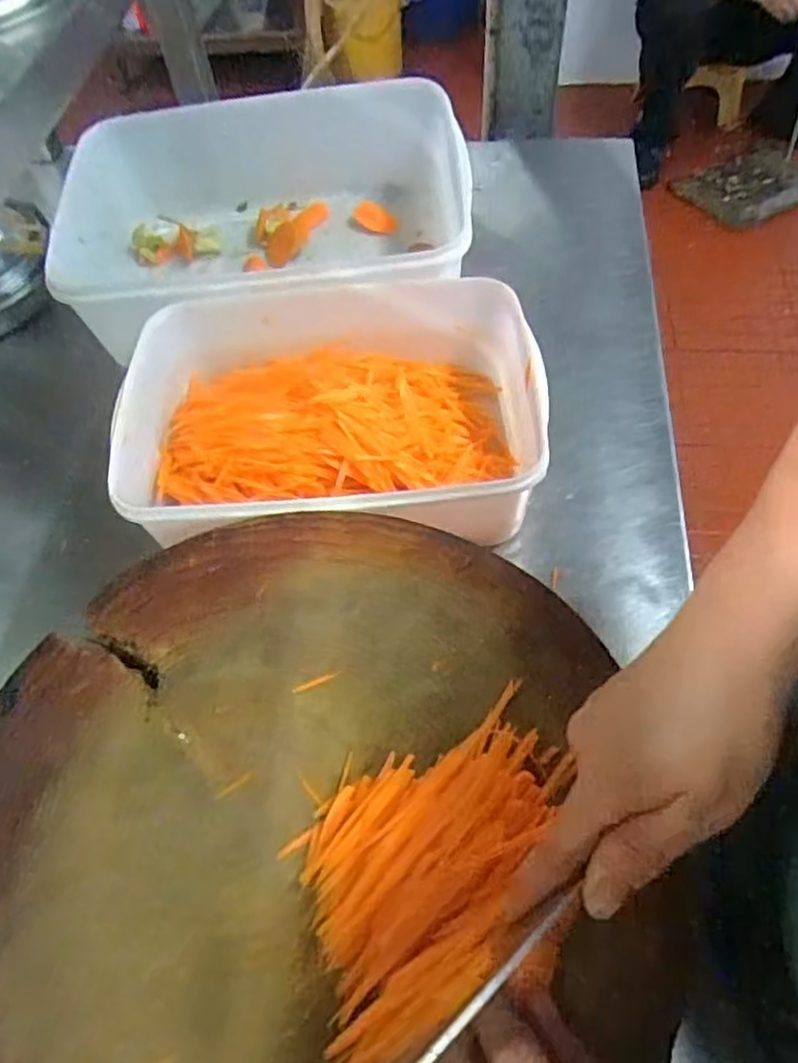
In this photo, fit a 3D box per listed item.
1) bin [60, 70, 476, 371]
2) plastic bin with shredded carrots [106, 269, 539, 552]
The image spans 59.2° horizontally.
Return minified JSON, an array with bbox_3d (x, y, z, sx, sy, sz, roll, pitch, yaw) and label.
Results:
[{"bbox_3d":[-0.137,-0.303,0.710,0.407,0.127,0.273,-4,58,2],"label":"bin"},{"bbox_3d":[-0.061,-0.087,0.592,0.341,0.102,0.230,-2,58,3],"label":"plastic bin with shredded carrots"}]

